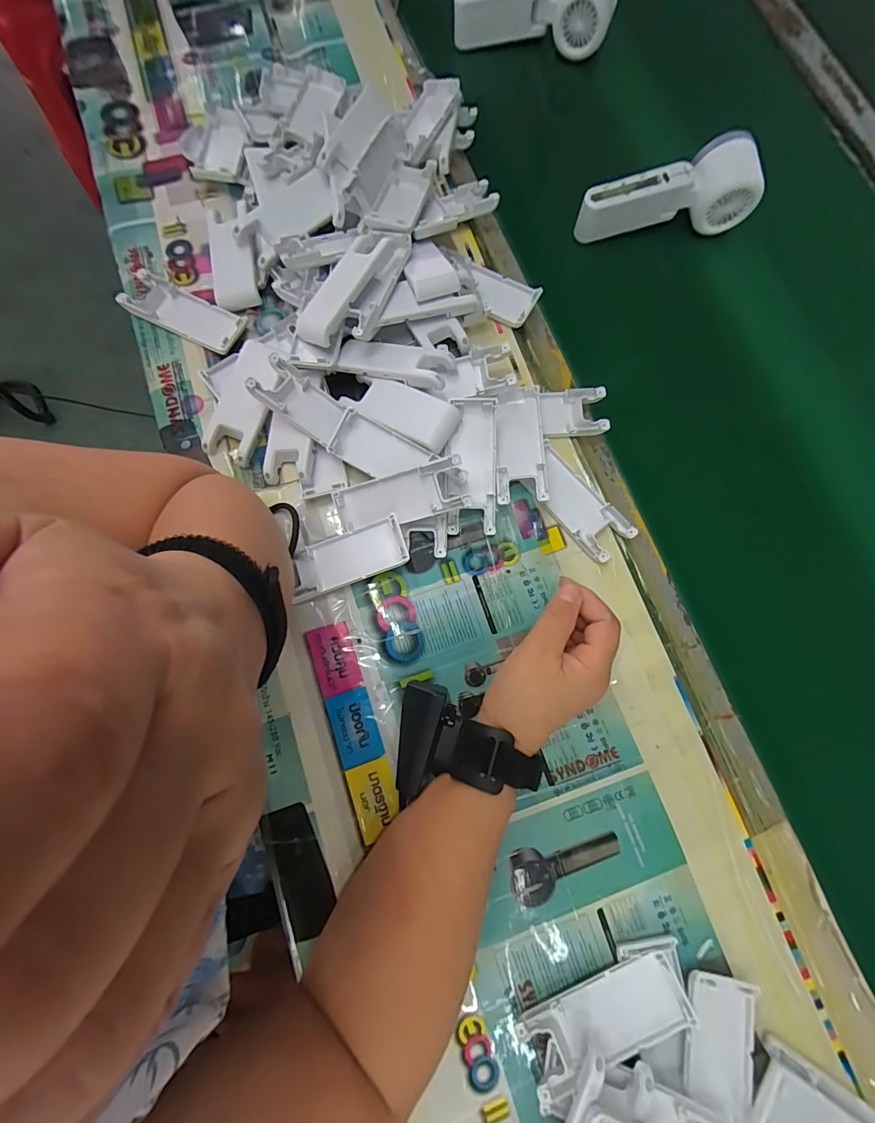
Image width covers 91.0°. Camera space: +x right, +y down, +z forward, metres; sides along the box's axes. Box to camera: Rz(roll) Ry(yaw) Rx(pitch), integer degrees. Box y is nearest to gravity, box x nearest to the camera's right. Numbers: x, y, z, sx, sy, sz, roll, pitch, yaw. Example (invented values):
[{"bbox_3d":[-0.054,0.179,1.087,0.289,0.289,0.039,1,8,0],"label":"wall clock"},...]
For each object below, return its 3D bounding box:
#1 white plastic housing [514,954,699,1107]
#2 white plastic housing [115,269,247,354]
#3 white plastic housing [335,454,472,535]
[{"bbox_3d":[0.105,0.289,0.271,0.104,0.024,0.038,-23,79,-7],"label":"white plastic housing"},{"bbox_3d":[-0.222,-0.220,0.379,0.100,0.019,0.041,23,77,4],"label":"white plastic housing"},{"bbox_3d":[-0.029,-0.048,0.328,0.104,0.024,0.034,-10,76,19],"label":"white plastic housing"}]

